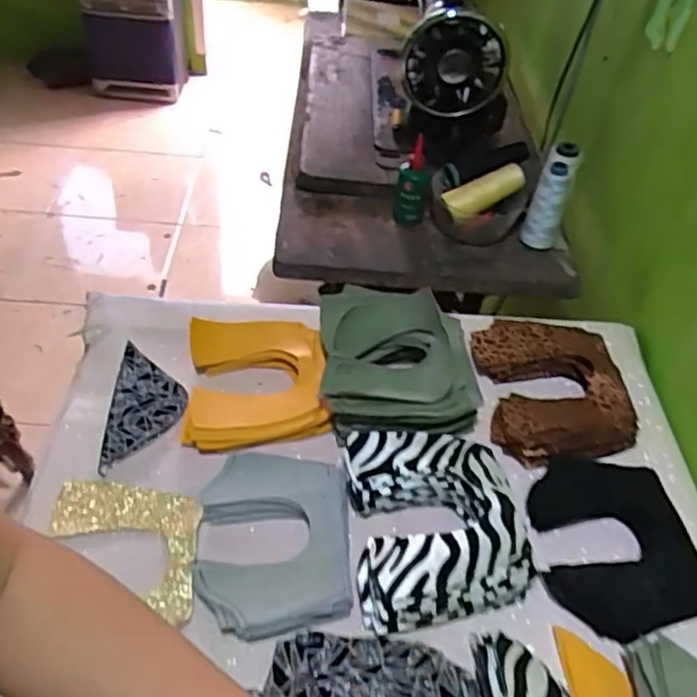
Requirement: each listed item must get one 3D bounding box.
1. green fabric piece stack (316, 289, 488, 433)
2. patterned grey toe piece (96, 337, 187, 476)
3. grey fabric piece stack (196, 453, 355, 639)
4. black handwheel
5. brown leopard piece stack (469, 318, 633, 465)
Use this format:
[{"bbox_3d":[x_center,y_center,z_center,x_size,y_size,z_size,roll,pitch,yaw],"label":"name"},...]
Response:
[{"bbox_3d":[0.046,0.019,0.692,0.149,0.070,0.162,2,45,-5],"label":"green fabric piece stack"},{"bbox_3d":[-0.195,0.056,0.676,0.068,0.006,0.148,2,47,-6],"label":"patterned grey toe piece"},{"bbox_3d":[-0.060,0.156,0.570,0.118,0.025,0.155,1,45,-6],"label":"grey fabric piece stack"},{"bbox_3d":[0.142,-0.385,0.934,0.136,0.131,0.076,9,45,2],"label":"black handwheel"},{"bbox_3d":[0.209,0.035,0.714,0.140,0.035,0.170,-1,45,-8],"label":"brown leopard piece stack"}]

